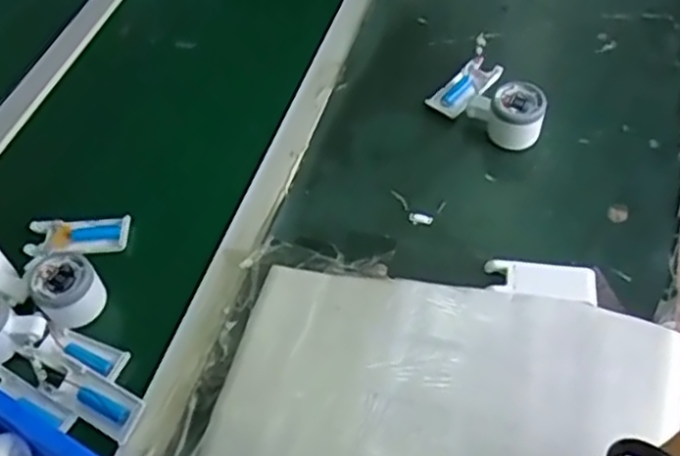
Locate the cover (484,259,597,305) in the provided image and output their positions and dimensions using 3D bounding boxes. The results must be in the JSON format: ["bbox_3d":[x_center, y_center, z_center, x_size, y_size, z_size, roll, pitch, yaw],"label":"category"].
[{"bbox_3d":[0.191,0.048,0.671,0.100,0.007,0.040,8,54,9],"label":"cover"}]

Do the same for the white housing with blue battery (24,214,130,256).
[{"bbox_3d":[-0.273,0.012,0.740,0.103,0.018,0.043,-2,53,2],"label":"white housing with blue battery"}]

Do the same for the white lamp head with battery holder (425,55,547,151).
[{"bbox_3d":[0.182,-0.156,0.810,0.133,0.053,0.094,31,61,24],"label":"white lamp head with battery holder"}]

